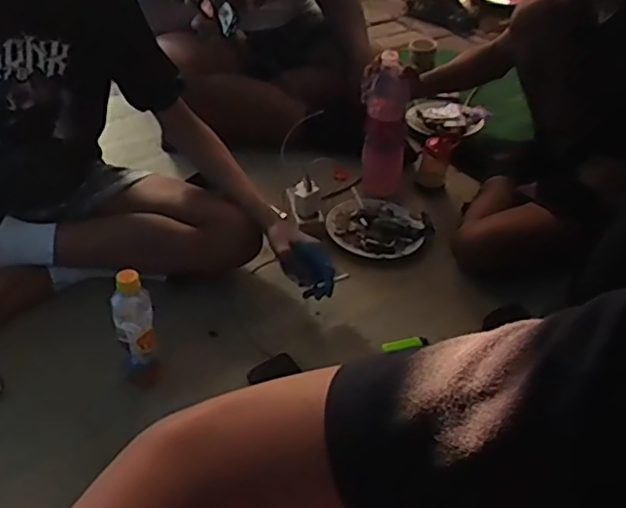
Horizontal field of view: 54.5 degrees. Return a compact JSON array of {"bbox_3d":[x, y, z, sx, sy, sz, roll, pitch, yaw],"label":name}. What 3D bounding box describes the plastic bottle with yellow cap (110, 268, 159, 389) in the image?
[{"bbox_3d":[-0.260,0.102,0.884,0.056,0.187,0.068,-11,43,-16],"label":"plastic bottle with yellow cap"}]

